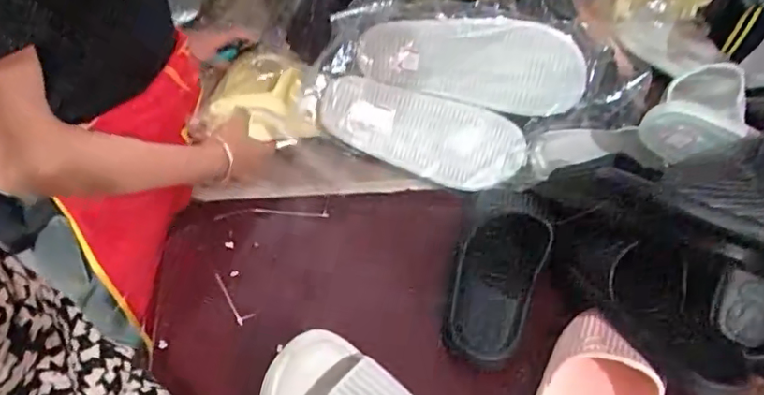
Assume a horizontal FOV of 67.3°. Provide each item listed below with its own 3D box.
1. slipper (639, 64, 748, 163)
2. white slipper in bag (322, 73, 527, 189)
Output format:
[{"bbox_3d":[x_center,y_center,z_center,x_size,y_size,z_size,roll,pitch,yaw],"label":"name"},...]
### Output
[{"bbox_3d":[0.452,-0.134,0.808,0.101,0.077,0.300,30,37,20],"label":"slipper"},{"bbox_3d":[0.054,-0.085,0.771,0.273,0.075,0.110,17,93,1],"label":"white slipper in bag"}]

